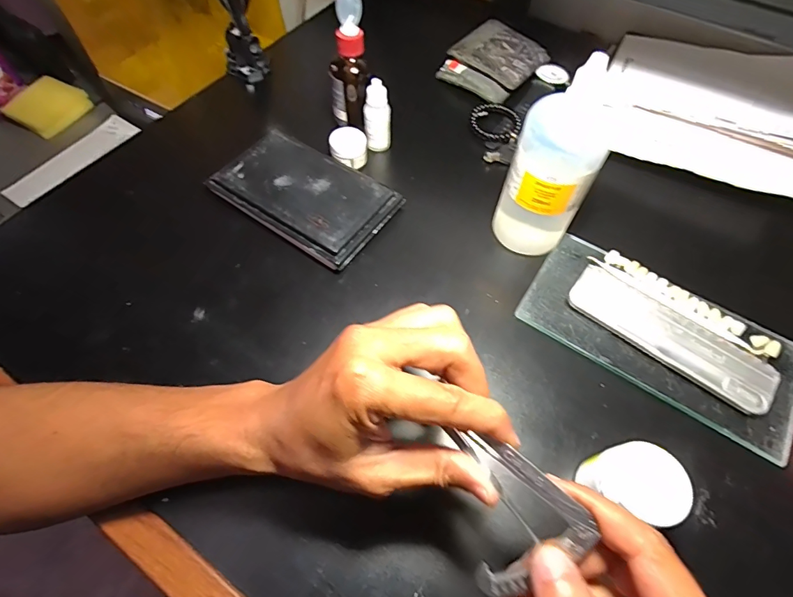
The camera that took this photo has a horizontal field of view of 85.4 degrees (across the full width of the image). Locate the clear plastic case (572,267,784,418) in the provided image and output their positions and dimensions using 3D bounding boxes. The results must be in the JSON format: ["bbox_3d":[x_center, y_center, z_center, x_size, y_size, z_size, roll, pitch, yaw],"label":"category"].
[{"bbox_3d":[0.208,0.027,0.329,0.149,0.008,0.046,36,66,18],"label":"clear plastic case"}]

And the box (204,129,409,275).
[{"bbox_3d":[-0.082,-0.094,0.390,0.145,0.027,0.094,32,65,16],"label":"box"}]

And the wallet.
[{"bbox_3d":[0.115,-0.271,0.488,0.103,0.026,0.088,-41,68,-21],"label":"wallet"}]

